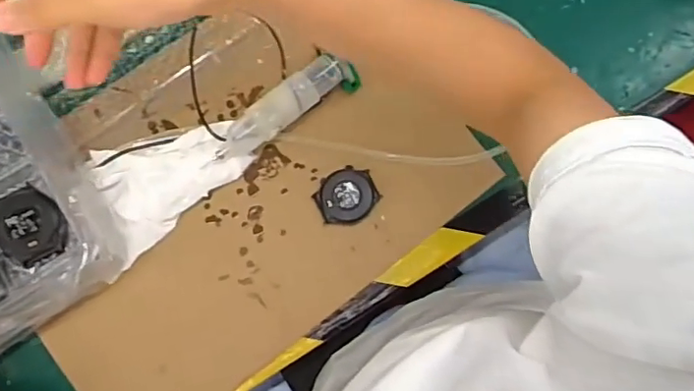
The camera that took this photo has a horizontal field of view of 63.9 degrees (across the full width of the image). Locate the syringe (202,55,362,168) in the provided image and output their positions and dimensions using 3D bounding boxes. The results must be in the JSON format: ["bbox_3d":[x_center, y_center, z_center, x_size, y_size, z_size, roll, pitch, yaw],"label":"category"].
[{"bbox_3d":[-0.053,-0.067,0.448,0.133,0.035,0.031,-35,83,-7],"label":"syringe"}]

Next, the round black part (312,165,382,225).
[{"bbox_3d":[0.000,0.001,0.448,0.049,0.015,0.045,0,81,-2],"label":"round black part"}]

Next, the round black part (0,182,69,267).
[{"bbox_3d":[-0.213,0.019,0.372,0.046,0.008,0.052,-26,82,-6],"label":"round black part"}]

